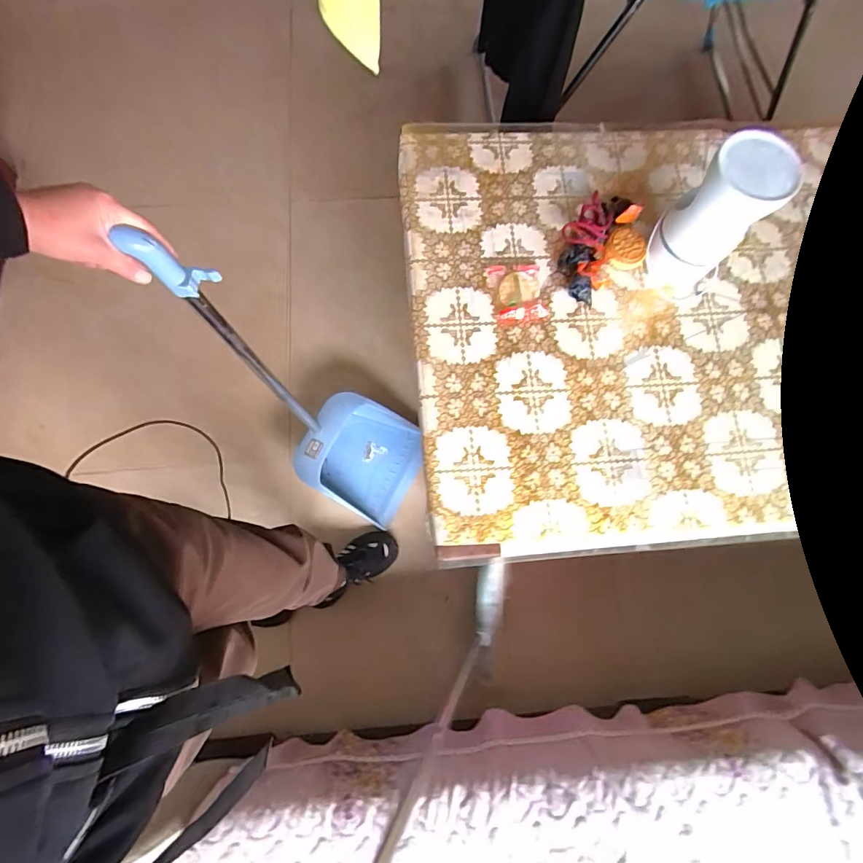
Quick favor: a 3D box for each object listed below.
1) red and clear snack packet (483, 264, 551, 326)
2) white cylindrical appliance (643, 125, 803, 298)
[{"bbox_3d":[0.151,-0.247,0.785,0.091,0.016,0.113,-10,78,-4],"label":"red and clear snack packet"},{"bbox_3d":[0.455,-0.334,0.716,0.128,0.222,0.128,0,78,-1],"label":"white cylindrical appliance"}]

